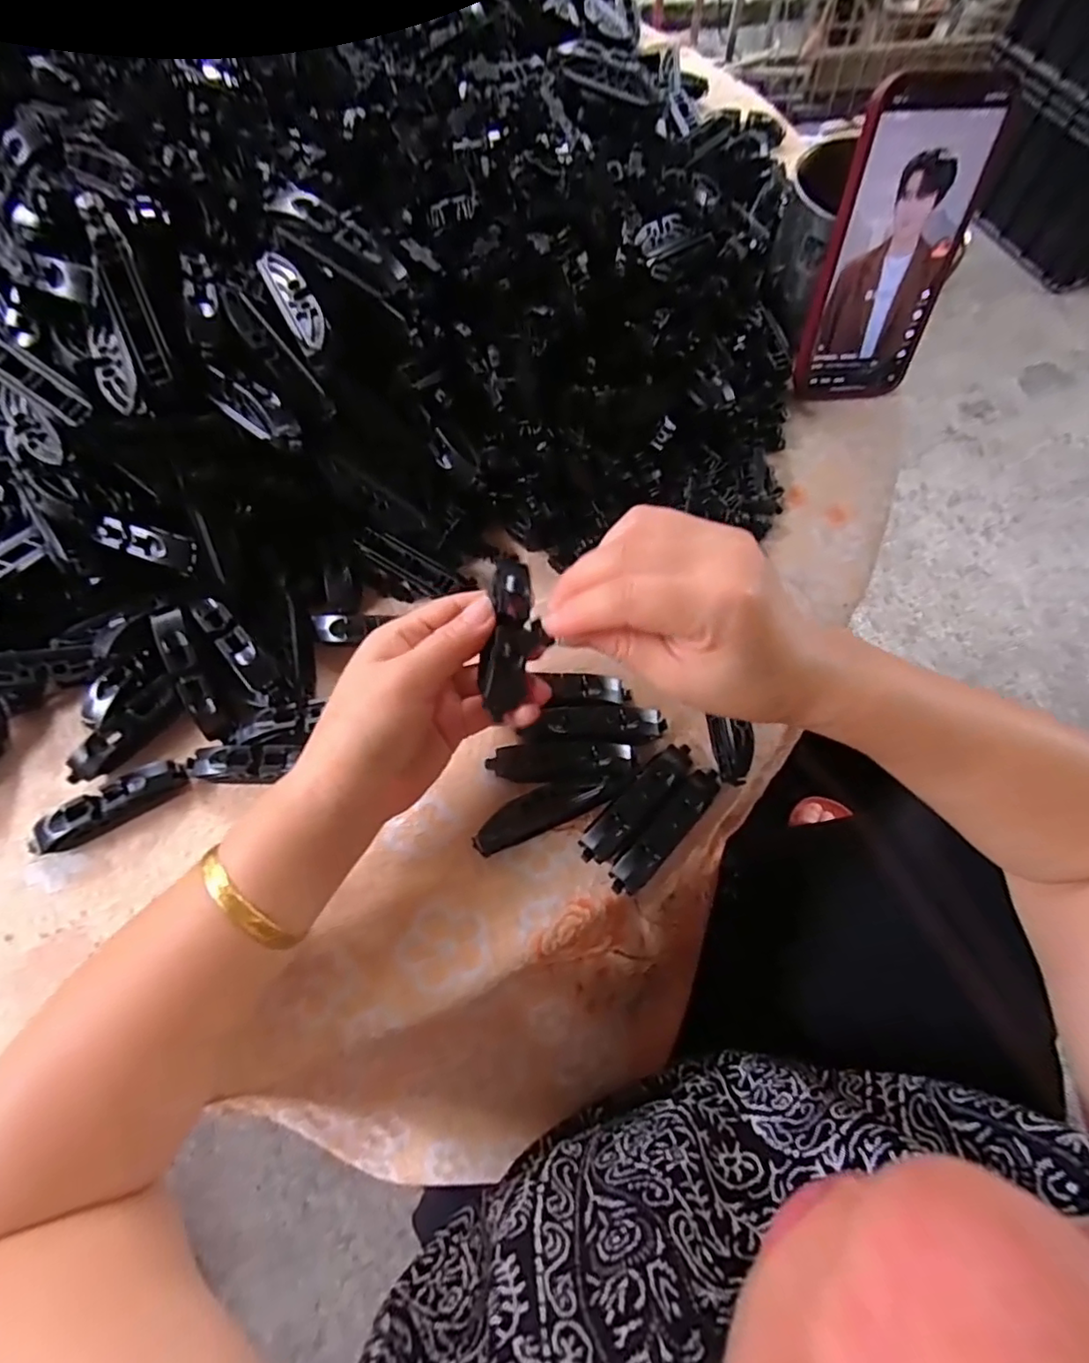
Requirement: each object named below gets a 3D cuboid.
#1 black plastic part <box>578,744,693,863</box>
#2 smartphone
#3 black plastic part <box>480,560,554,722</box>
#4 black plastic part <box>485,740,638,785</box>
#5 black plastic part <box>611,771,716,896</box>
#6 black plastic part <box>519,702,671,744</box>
[{"bbox_3d":[0.051,0.063,0.306,0.019,0.017,0.080,43,76,15],"label":"black plastic part"},{"bbox_3d":[0.207,-0.254,0.348,0.073,0.158,0.009,-2,50,3],"label":"smartphone"},{"bbox_3d":[-0.012,-0.023,0.267,0.027,0.012,0.074,3,77,2],"label":"black plastic part"},{"bbox_3d":[0.009,0.043,0.314,0.079,0.012,0.022,-1,70,1],"label":"black plastic part"},{"bbox_3d":[0.064,0.076,0.302,0.016,0.015,0.080,40,76,14],"label":"black plastic part"},{"bbox_3d":[0.028,0.023,0.320,0.078,0.011,0.022,-1,70,1],"label":"black plastic part"}]

